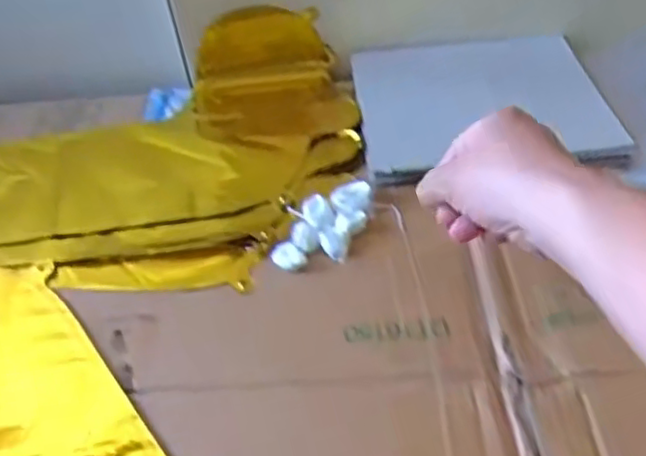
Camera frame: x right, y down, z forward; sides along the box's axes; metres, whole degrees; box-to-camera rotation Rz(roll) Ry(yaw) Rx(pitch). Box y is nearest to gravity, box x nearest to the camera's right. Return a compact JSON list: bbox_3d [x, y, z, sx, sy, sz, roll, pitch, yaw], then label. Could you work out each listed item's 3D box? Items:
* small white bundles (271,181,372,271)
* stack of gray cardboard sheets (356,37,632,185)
[{"bbox_3d":[0.002,-0.002,0.467,0.046,0.011,0.085,17,51,21],"label":"small white bundles"},{"bbox_3d":[0.127,-0.109,0.550,0.191,0.012,0.179,-6,46,1],"label":"stack of gray cardboard sheets"}]

